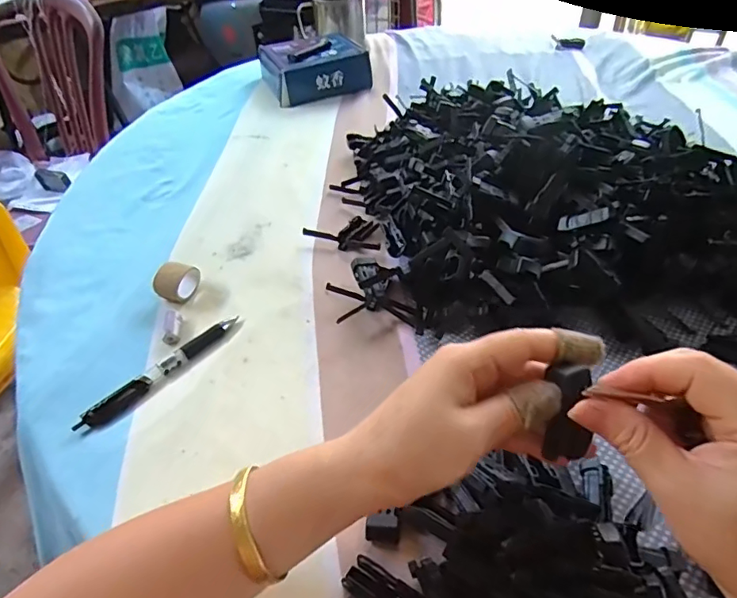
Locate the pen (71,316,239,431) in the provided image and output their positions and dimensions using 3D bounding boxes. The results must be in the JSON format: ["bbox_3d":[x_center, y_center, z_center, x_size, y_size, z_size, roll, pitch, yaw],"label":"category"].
[{"bbox_3d":[-0.165,0.054,0.420,0.020,0.009,0.140,28,52,29],"label":"pen"}]

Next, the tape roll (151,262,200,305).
[{"bbox_3d":[-0.175,-0.018,0.480,0.026,0.030,0.037,10,45,14],"label":"tape roll"}]

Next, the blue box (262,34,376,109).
[{"bbox_3d":[-0.084,-0.358,0.815,0.143,0.053,0.142,-18,45,-15],"label":"blue box"}]

